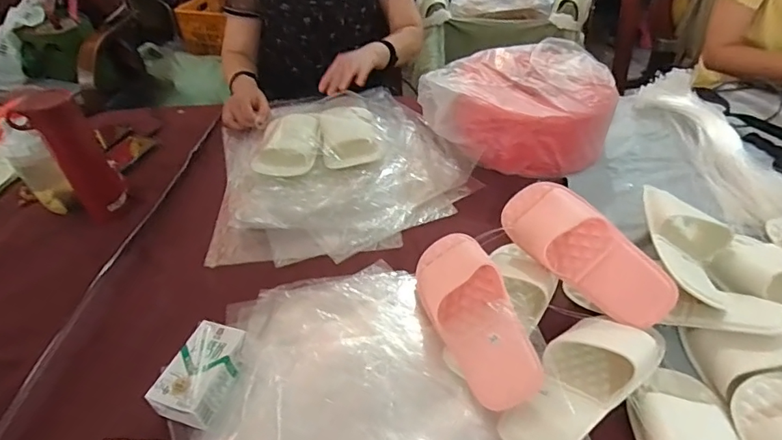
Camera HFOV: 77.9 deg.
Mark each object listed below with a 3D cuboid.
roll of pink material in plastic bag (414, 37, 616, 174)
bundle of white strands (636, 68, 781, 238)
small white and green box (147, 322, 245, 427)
[{"bbox_3d":[0.244,-0.222,0.890,0.302,0.124,0.287,-3,41,2],"label":"roll of pink material in plastic bag"},{"bbox_3d":[0.548,-0.140,0.824,0.112,0.024,0.414,-19,43,13],"label":"bundle of white strands"},{"bbox_3d":[-0.215,0.175,0.560,0.067,0.041,0.109,13,44,19],"label":"small white and green box"}]

